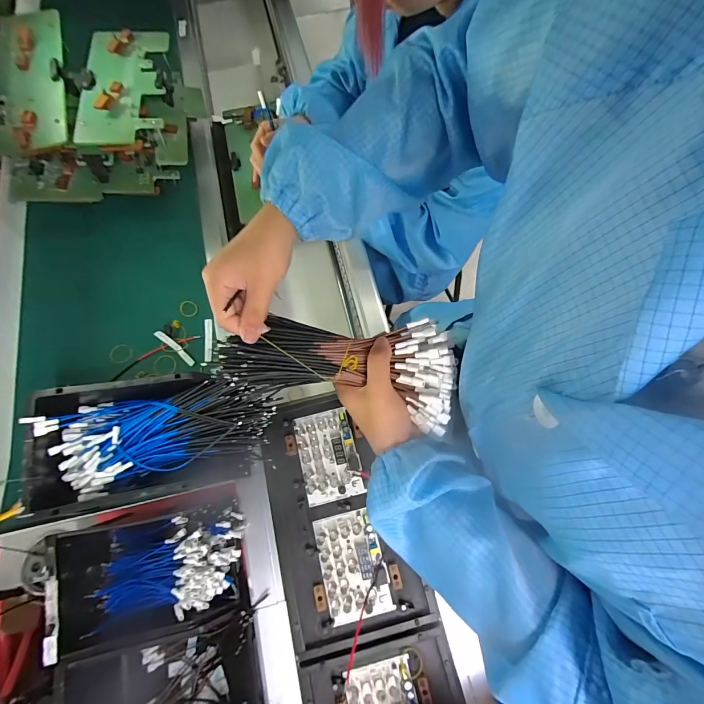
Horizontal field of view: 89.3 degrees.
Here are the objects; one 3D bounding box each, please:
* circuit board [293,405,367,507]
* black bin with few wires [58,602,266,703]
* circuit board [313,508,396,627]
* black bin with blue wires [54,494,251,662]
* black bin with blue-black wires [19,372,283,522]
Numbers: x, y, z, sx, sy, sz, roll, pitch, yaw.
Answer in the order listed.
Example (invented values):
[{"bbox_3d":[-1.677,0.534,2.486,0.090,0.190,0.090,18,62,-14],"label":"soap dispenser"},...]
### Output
[{"bbox_3d":[-0.037,0.159,0.559,0.088,0.016,0.135,-13,69,-6],"label":"circuit board"},{"bbox_3d":[-0.237,0.457,0.485,0.229,0.116,0.154,-12,69,-6],"label":"black bin with few wires"},{"bbox_3d":[0.000,0.303,0.509,0.088,0.012,0.133,-13,69,-6],"label":"circuit board"},{"bbox_3d":[-0.288,0.315,0.519,0.263,0.106,0.152,-12,69,-6],"label":"black bin with blue wires"},{"bbox_3d":[-0.258,0.109,0.464,0.298,0.081,0.149,-10,68,-5],"label":"black bin with blue-black wires"}]

